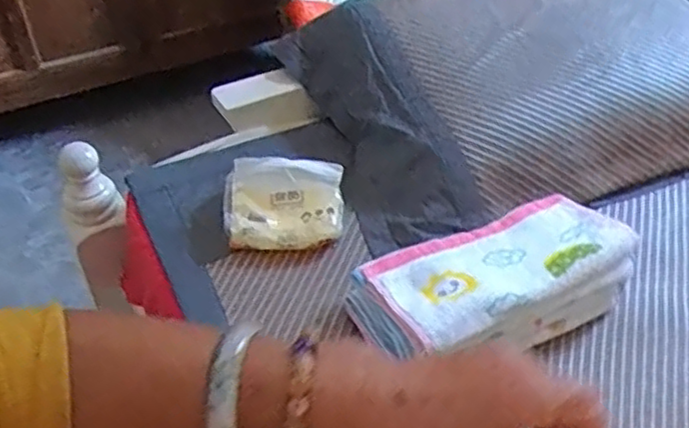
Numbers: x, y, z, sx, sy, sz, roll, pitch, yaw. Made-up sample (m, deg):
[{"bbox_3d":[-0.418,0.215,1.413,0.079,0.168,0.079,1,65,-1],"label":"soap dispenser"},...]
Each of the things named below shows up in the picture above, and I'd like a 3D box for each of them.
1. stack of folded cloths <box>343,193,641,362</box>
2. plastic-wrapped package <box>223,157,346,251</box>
[{"bbox_3d":[0.144,0.062,0.671,0.258,0.076,0.130,-20,48,-20],"label":"stack of folded cloths"},{"bbox_3d":[-0.065,-0.010,0.743,0.126,0.022,0.097,0,81,-2],"label":"plastic-wrapped package"}]

